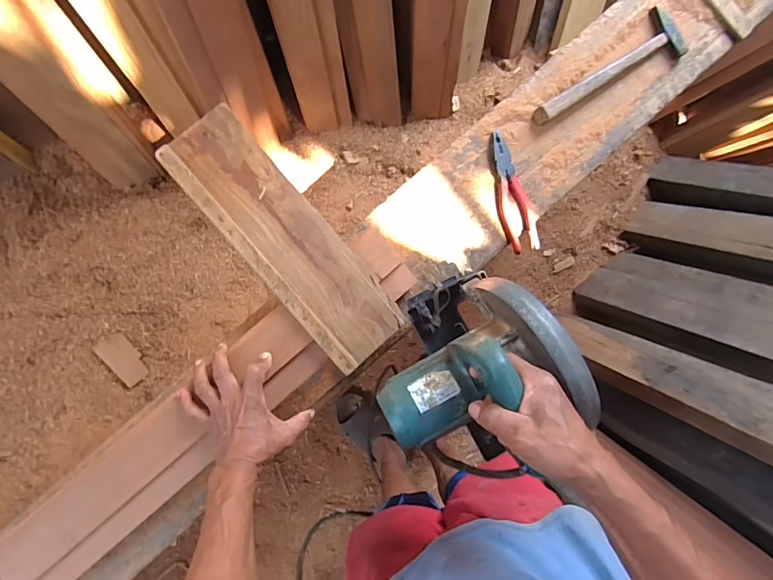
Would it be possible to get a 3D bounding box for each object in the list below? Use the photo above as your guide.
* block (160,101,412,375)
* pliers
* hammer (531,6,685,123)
[{"bbox_3d":[-0.143,-0.069,0.591,0.117,0.029,0.395,-40,95,-3],"label":"block"},{"bbox_3d":[0.198,-0.154,0.672,0.059,0.020,0.188,-21,94,-5],"label":"pliers"},{"bbox_3d":[0.361,-0.348,0.692,0.274,0.026,0.080,-36,95,-4],"label":"hammer"}]

